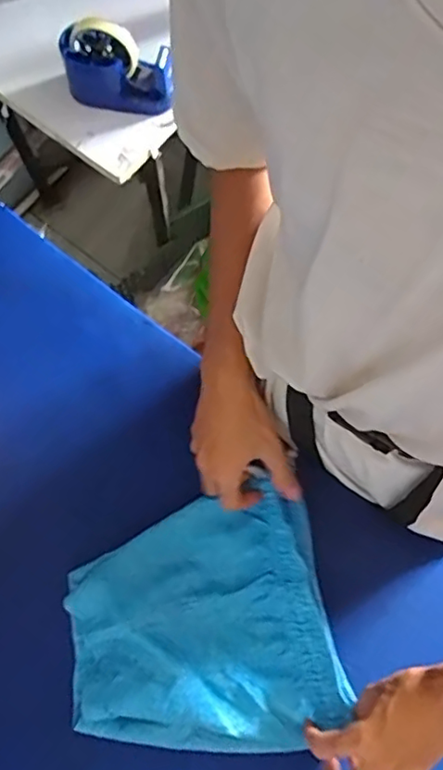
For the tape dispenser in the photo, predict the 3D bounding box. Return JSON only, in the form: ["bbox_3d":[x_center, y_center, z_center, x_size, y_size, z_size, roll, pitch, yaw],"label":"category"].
[{"bbox_3d":[-0.141,-0.439,0.806,0.145,0.095,0.069,13,74,4],"label":"tape dispenser"}]

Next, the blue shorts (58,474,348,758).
[{"bbox_3d":[-0.023,0.227,0.550,0.239,0.036,0.224,-11,74,-3],"label":"blue shorts"}]

